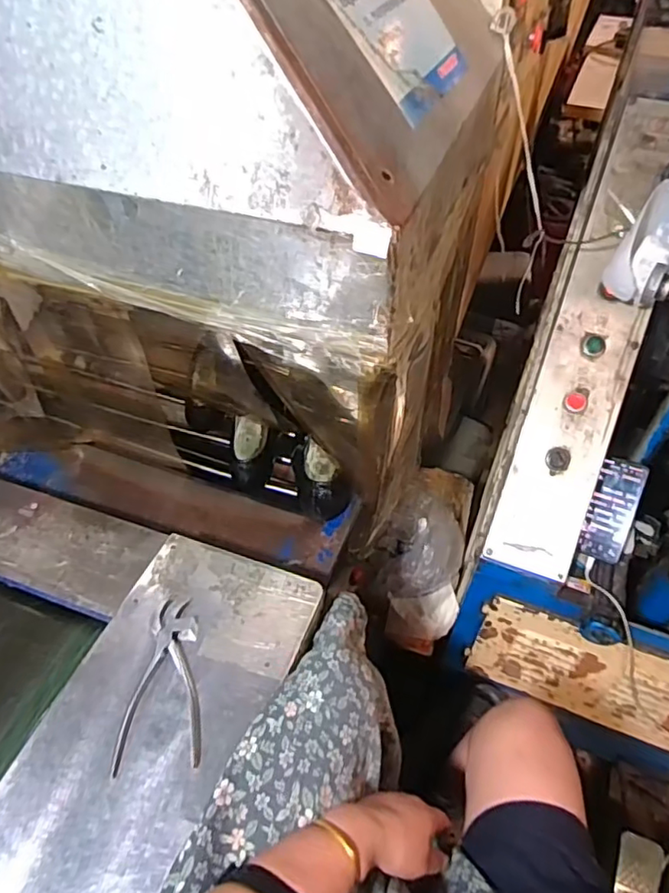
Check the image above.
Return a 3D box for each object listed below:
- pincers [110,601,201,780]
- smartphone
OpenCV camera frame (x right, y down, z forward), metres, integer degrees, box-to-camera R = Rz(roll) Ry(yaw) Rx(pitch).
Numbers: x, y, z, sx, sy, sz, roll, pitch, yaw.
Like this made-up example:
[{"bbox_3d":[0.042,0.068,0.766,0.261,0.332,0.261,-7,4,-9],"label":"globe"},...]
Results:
[{"bbox_3d":[-0.191,0.257,0.656,0.085,0.010,0.182,-5,49,-5],"label":"pincers"},{"bbox_3d":[0.436,0.099,0.925,0.067,0.009,0.159,17,92,27],"label":"smartphone"}]

